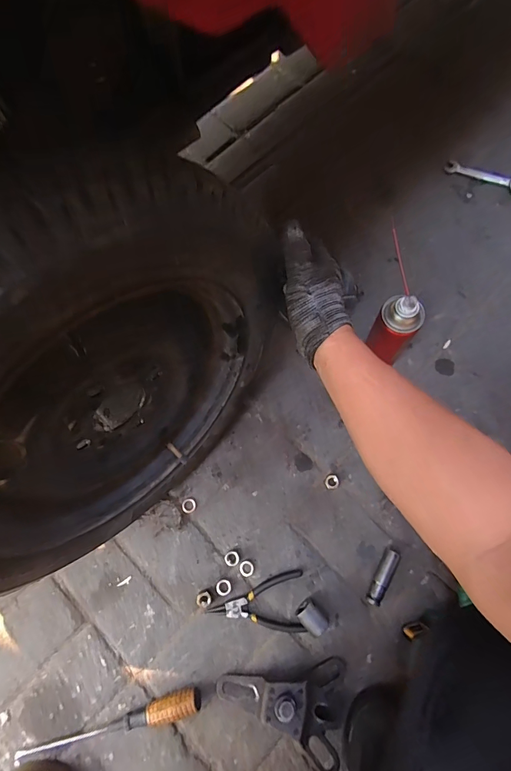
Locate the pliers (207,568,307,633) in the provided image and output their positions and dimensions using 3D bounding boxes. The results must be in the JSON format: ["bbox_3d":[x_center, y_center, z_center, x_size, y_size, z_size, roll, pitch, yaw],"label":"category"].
[{"bbox_3d":[0.002,0.312,0.548,0.134,0.013,0.082,0,74,2],"label":"pliers"}]

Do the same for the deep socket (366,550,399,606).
[{"bbox_3d":[0.185,0.278,0.550,0.018,0.023,0.079,26,77,8],"label":"deep socket"}]

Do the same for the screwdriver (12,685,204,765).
[{"bbox_3d":[-0.198,0.461,0.505,0.255,0.028,0.027,-17,75,-3],"label":"screwdriver"}]

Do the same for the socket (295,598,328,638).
[{"bbox_3d":[0.081,0.328,0.536,0.029,0.029,0.044,-38,77,-8],"label":"socket"}]

